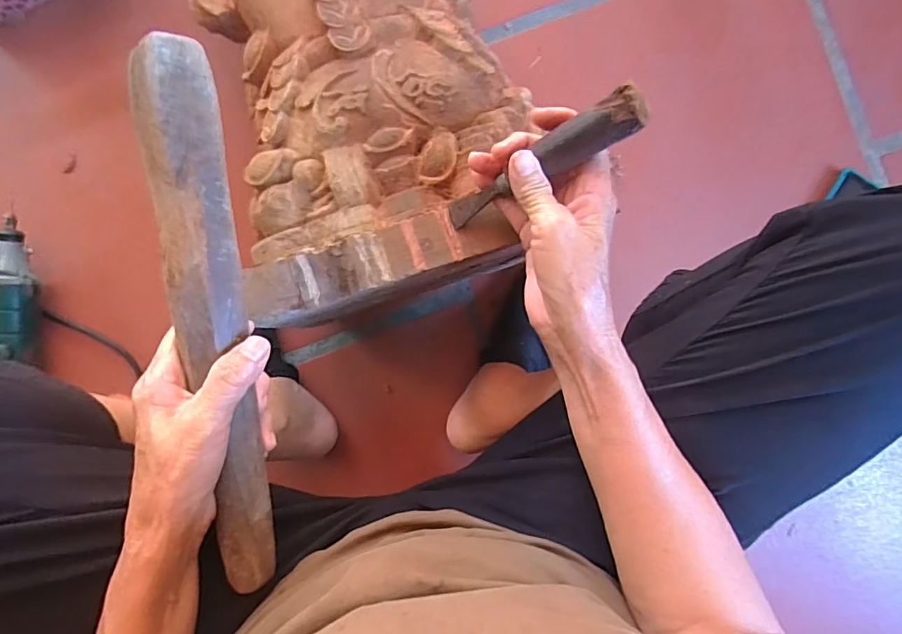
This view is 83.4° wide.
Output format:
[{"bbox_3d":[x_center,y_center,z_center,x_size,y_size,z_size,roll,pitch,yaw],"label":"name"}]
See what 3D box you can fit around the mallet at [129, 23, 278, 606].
[{"bbox_3d":[-0.145,0.012,0.303,0.043,0.024,0.324,-5,100,-2],"label":"mallet"}]

